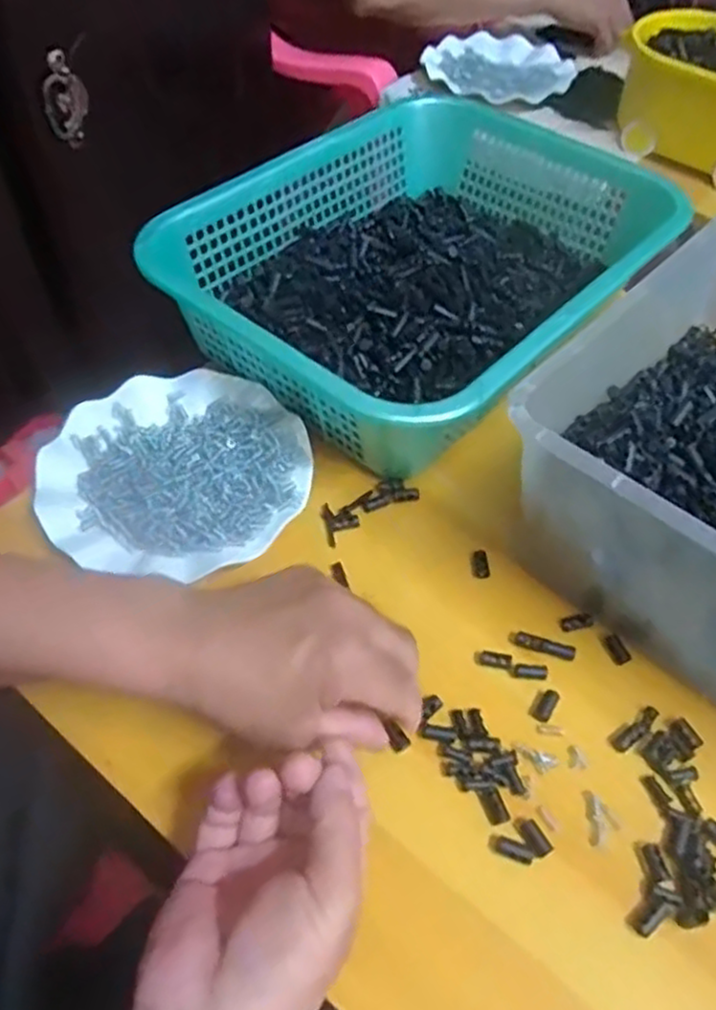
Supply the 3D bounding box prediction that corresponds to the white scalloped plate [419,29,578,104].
[{"bbox_3d":[0.176,-0.557,0.926,0.186,0.018,0.181,1,53,-2],"label":"white scalloped plate"}]

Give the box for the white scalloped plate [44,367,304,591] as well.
[{"bbox_3d":[-0.126,-0.026,0.510,0.176,0.016,0.176,1,53,-2],"label":"white scalloped plate"}]

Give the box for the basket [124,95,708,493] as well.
[{"bbox_3d":[0.056,-0.201,0.597,0.297,0.085,0.388,37,59,22],"label":"basket"}]

